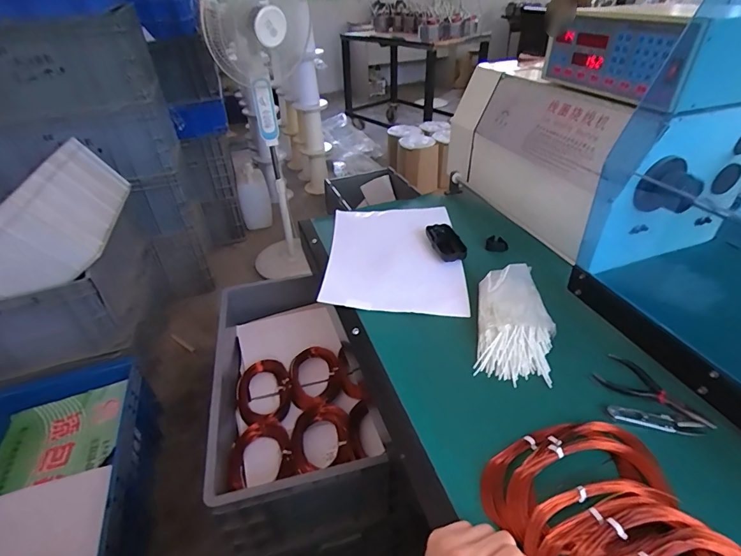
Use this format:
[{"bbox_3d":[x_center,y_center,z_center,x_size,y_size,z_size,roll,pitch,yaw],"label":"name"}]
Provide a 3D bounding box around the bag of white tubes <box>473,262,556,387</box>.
[{"bbox_3d":[0.214,0.059,0.589,0.103,0.040,0.211,6,38,13],"label":"bag of white tubes"}]

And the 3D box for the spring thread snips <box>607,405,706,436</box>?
[{"bbox_3d":[0.332,0.165,0.462,0.099,0.009,0.020,7,38,14],"label":"spring thread snips"}]

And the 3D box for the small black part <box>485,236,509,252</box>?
[{"bbox_3d":[0.248,-0.068,0.777,0.041,0.013,0.038,8,38,15],"label":"small black part"}]

